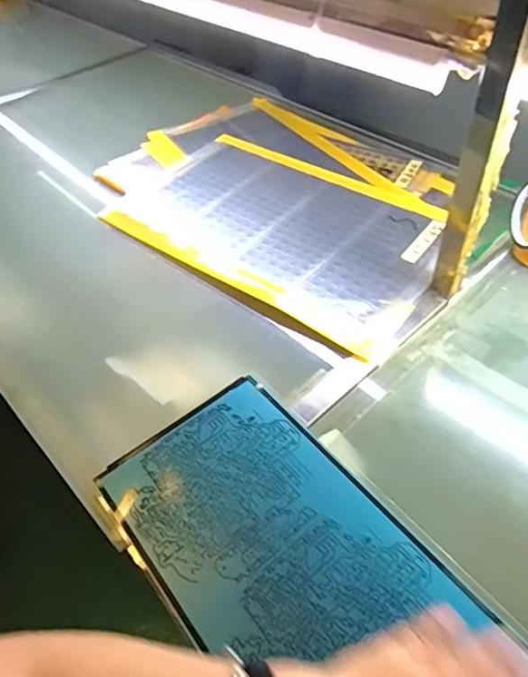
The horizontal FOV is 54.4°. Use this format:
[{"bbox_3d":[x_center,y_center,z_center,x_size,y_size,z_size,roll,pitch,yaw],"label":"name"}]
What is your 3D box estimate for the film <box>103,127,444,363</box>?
[{"bbox_3d":[0.024,-0.183,0.810,0.511,0.020,0.330,28,56,25],"label":"film"}]

